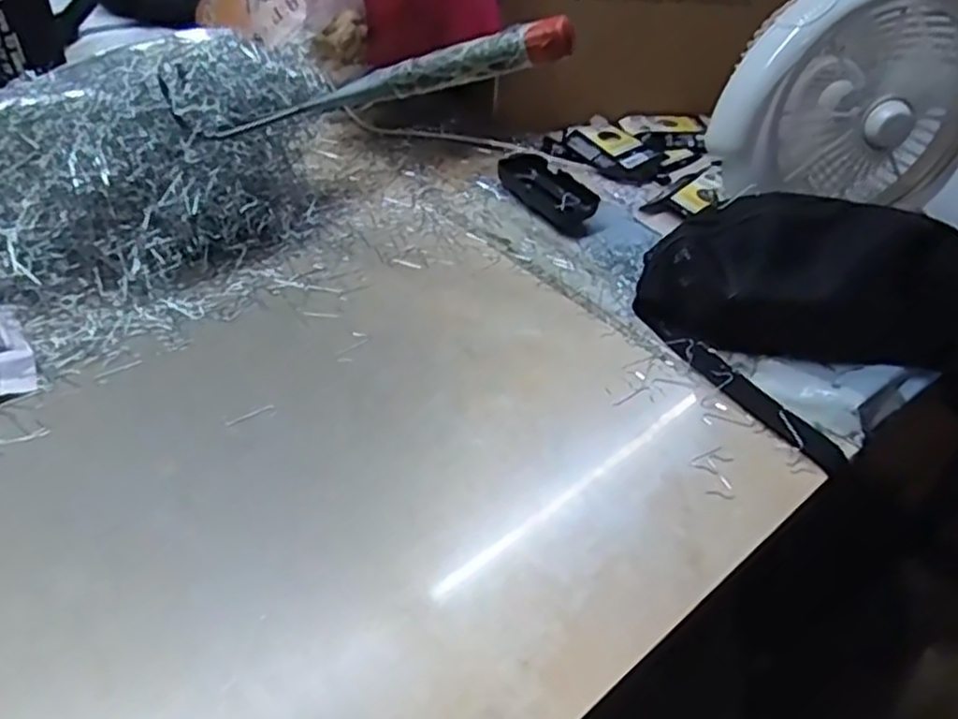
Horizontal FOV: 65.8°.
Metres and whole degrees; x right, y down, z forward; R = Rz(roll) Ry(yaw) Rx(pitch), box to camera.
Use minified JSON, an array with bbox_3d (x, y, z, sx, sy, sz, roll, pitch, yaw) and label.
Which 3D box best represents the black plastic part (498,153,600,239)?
[{"bbox_3d":[0.070,-0.166,0.727,0.052,0.022,0.118,-23,49,-28],"label":"black plastic part"}]

